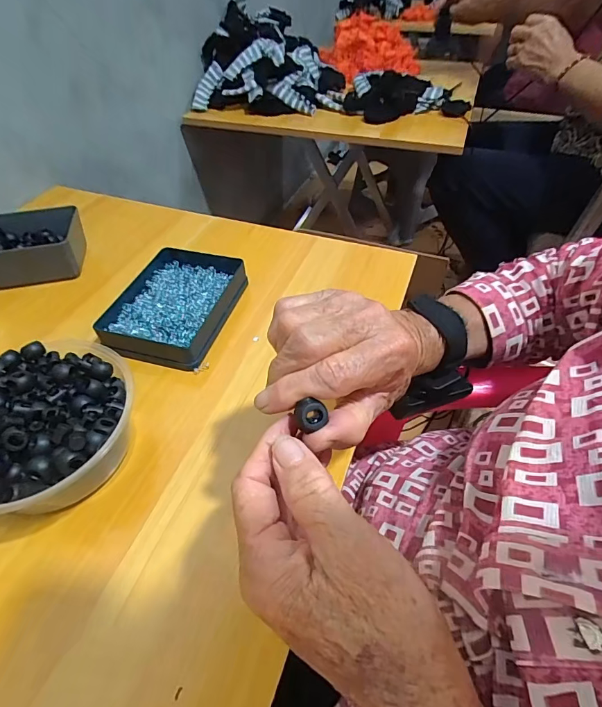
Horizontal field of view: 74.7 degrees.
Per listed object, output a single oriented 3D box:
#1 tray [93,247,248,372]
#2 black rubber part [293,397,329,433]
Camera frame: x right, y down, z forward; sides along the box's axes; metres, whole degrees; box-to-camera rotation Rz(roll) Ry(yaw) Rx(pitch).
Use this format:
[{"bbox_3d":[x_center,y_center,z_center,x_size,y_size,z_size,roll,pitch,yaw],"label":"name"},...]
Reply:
[{"bbox_3d":[-0.135,-0.054,0.431,0.120,0.030,0.148,11,48,10],"label":"tray"},{"bbox_3d":[0.005,0.032,0.202,0.014,0.009,0.014,30,54,25],"label":"black rubber part"}]

